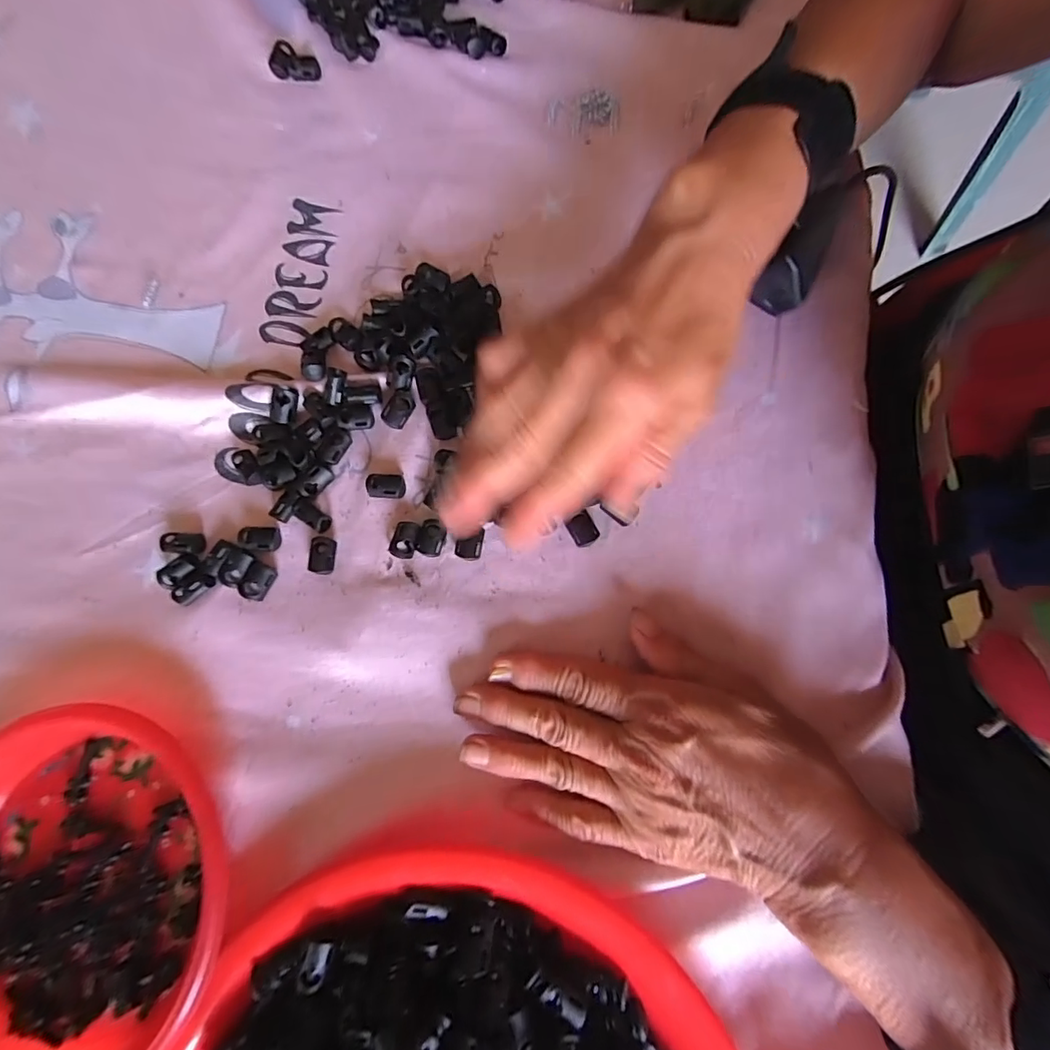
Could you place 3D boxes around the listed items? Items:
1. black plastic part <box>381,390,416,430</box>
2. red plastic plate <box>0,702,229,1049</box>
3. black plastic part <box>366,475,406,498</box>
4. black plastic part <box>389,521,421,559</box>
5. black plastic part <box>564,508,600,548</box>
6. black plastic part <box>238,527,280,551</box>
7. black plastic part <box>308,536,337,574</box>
[{"bbox_3d":[-0.072,-0.067,0.280,0.013,0.006,0.021,32,80,7],"label":"black plastic part"},{"bbox_3d":[-0.226,0.174,0.231,0.155,0.024,0.161,-19,78,-3],"label":"red plastic plate"},{"bbox_3d":[-0.077,-0.021,0.274,0.021,0.011,0.015,-3,78,0],"label":"black plastic part"},{"bbox_3d":[-0.065,0.009,0.268,0.014,0.009,0.019,18,78,5],"label":"black plastic part"},{"bbox_3d":[0.031,0.003,0.263,0.014,0.010,0.017,-32,79,-6],"label":"black plastic part"},{"bbox_3d":[-0.147,0.008,0.272,0.020,0.010,0.014,3,78,2],"label":"black plastic part"},{"bbox_3d":[-0.110,0.017,0.268,0.012,0.010,0.020,1,78,1],"label":"black plastic part"}]

